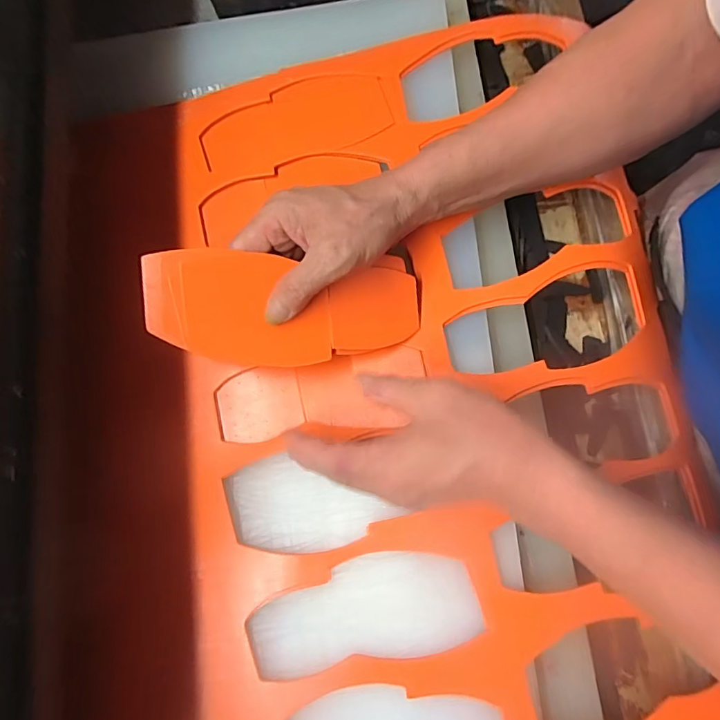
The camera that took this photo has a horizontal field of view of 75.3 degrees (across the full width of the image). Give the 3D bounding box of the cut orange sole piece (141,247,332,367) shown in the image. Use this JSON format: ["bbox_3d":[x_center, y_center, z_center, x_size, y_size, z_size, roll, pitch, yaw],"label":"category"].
[{"bbox_3d":[-0.082,-0.035,0.317,0.121,0.014,0.075,0,98,-12],"label":"cut orange sole piece"}]

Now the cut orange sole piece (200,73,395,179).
[{"bbox_3d":[-0.057,-0.208,0.411,0.161,0.007,0.059,-21,107,1],"label":"cut orange sole piece"}]

